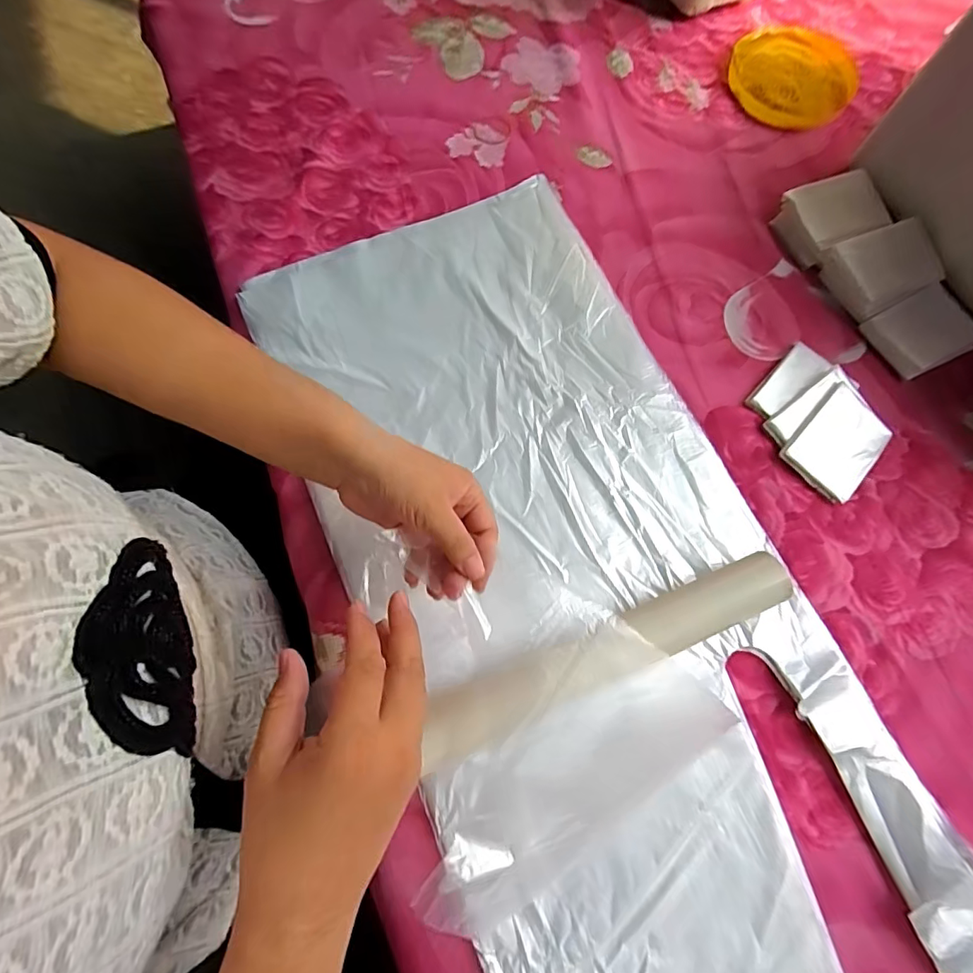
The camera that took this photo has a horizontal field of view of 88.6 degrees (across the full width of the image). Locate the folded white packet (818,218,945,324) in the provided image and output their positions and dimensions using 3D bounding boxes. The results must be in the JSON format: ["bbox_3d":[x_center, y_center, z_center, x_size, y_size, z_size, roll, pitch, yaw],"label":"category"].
[{"bbox_3d":[0.364,-0.200,0.453,0.086,0.021,0.071,-22,76,-7],"label":"folded white packet"}]

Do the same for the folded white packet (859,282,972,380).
[{"bbox_3d":[0.398,-0.140,0.453,0.086,0.015,0.067,-27,76,-10],"label":"folded white packet"}]

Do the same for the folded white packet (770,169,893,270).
[{"bbox_3d":[0.330,-0.261,0.479,0.084,0.035,0.074,-19,75,-7],"label":"folded white packet"}]

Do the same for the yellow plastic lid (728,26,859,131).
[{"bbox_3d":[0.341,-0.454,0.548,0.147,0.015,0.133,-36,77,-12],"label":"yellow plastic lid"}]

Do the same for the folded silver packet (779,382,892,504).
[{"bbox_3d":[0.292,-0.036,0.412,0.063,0.013,0.082,42,76,10],"label":"folded silver packet"}]

